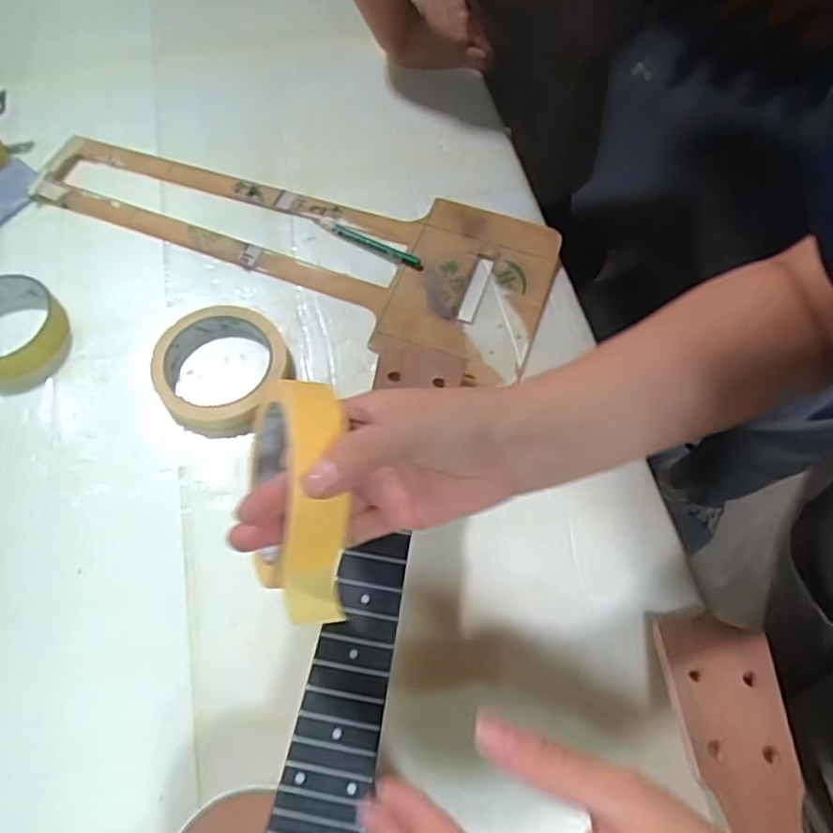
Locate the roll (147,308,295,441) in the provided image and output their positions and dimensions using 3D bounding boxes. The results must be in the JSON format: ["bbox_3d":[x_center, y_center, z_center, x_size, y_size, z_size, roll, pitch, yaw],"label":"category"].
[{"bbox_3d":[-0.150,-0.037,0.474,0.098,0.020,0.099,0,63,-1],"label":"roll"}]

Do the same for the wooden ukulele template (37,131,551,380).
[{"bbox_3d":[-0.114,-0.162,0.544,0.461,0.010,0.161,18,64,8],"label":"wooden ukulele template"}]

